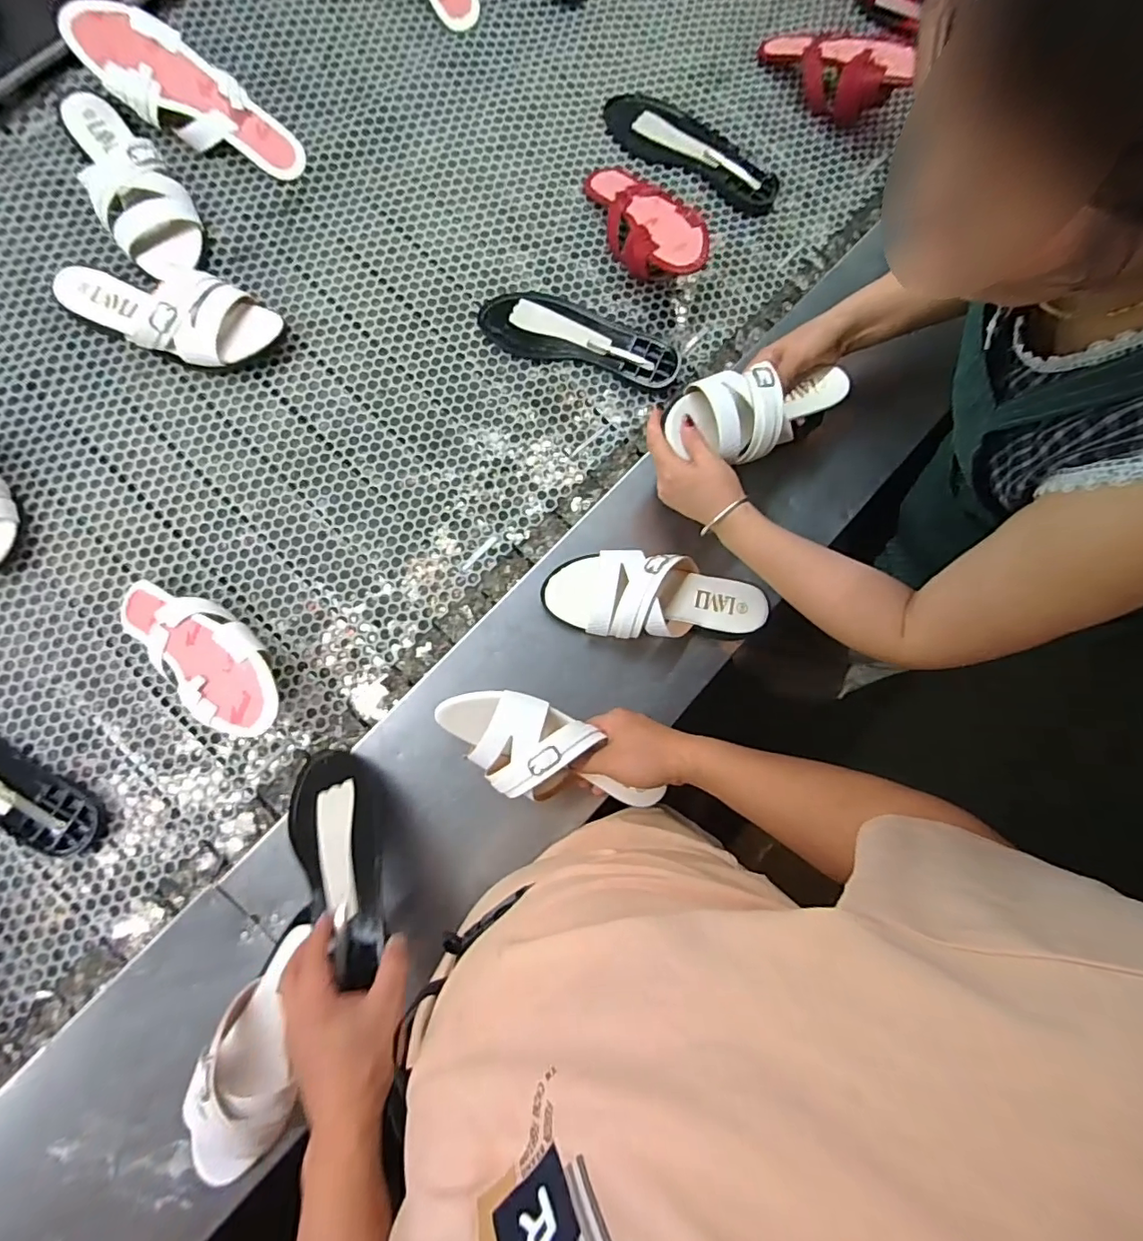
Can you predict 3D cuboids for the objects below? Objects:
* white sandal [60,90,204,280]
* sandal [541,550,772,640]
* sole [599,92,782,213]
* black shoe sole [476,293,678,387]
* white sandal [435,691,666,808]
[{"bbox_3d":[-0.519,-0.521,0.635,0.091,0.059,0.229,-31,86,-8],"label":"white sandal"},{"bbox_3d":[0.097,-0.027,0.597,0.243,0.068,0.091,3,84,-6],"label":"sandal"},{"bbox_3d":[0.168,-0.649,0.742,0.258,0.012,0.087,28,81,-1],"label":"sole"},{"bbox_3d":[0.012,-0.360,0.683,0.253,0.023,0.078,15,81,-3],"label":"black shoe sole"},{"bbox_3d":[-0.022,0.139,0.539,0.235,0.070,0.093,30,81,-1],"label":"white sandal"}]

